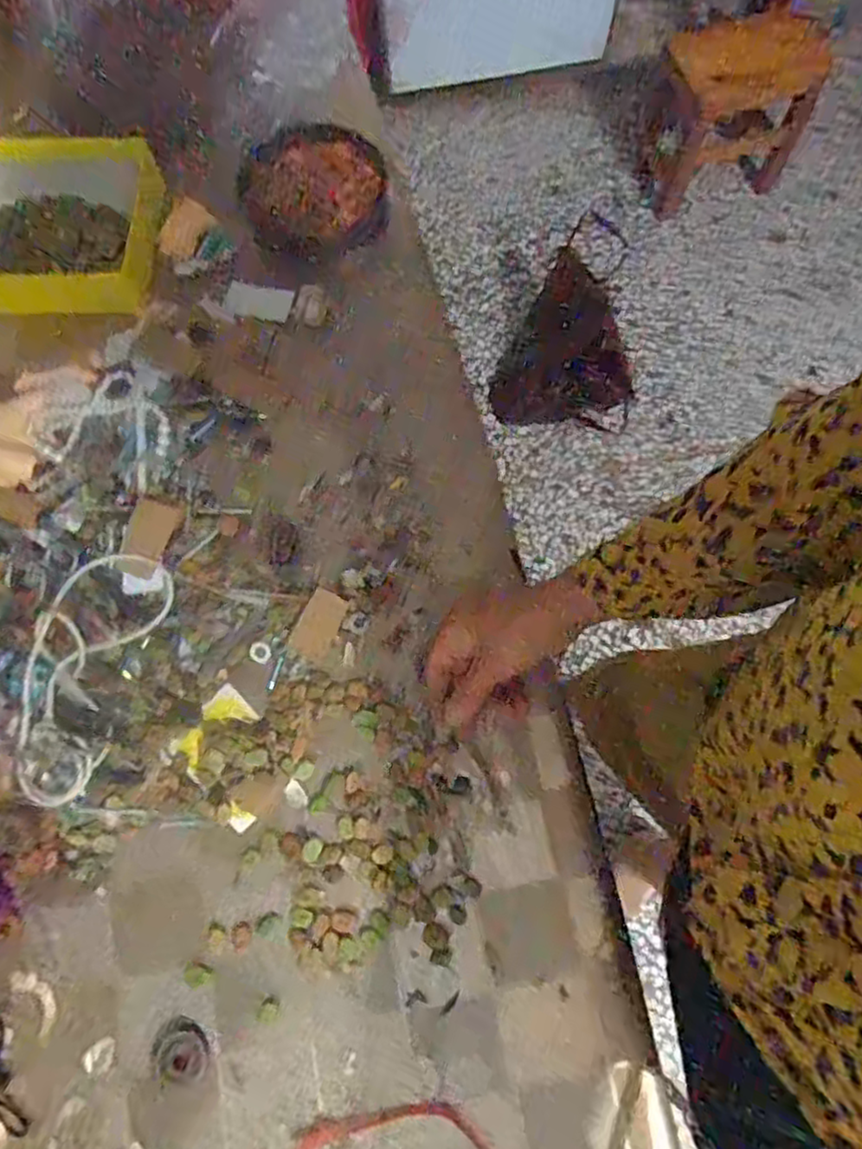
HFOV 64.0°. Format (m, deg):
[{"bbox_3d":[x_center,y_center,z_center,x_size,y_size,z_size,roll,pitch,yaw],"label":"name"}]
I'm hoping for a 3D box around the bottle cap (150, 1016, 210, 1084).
[{"bbox_3d":[-0.163,0.310,0.448,0.037,0.004,0.033,40,77,11],"label":"bottle cap"}]

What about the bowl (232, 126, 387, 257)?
[{"bbox_3d":[-0.110,-0.360,0.659,0.136,0.045,0.131,-11,87,-9],"label":"bowl"}]

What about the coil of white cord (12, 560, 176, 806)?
[{"bbox_3d":[-0.250,0.068,0.494,0.080,0.035,0.181,16,73,5],"label":"coil of white cord"}]

